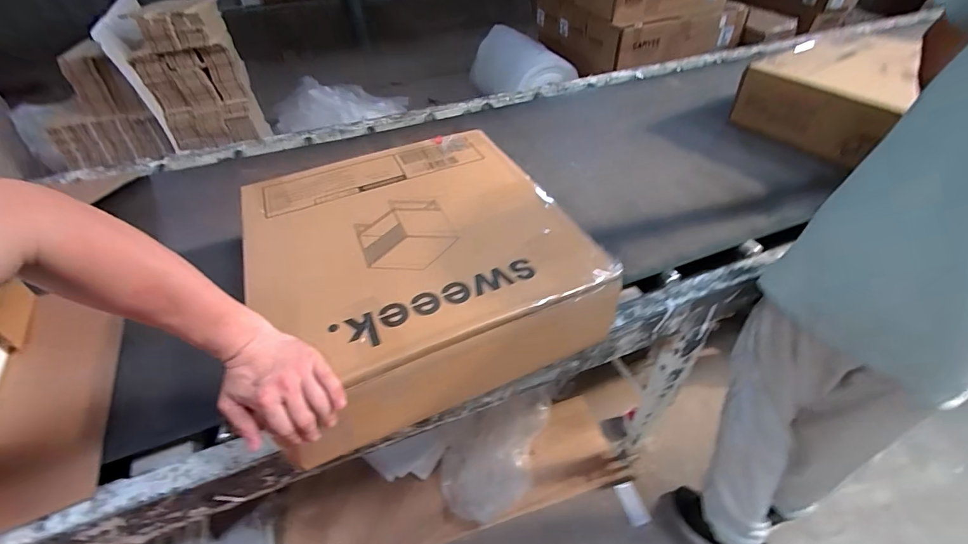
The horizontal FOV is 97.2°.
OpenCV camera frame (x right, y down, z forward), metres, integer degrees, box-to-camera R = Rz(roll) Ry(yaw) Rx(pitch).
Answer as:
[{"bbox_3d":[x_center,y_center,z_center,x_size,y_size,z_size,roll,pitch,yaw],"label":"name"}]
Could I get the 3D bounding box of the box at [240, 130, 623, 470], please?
[{"bbox_3d":[-0.117,-0.029,0.718,0.476,0.136,0.494,-21,48,-15],"label":"box"}]

